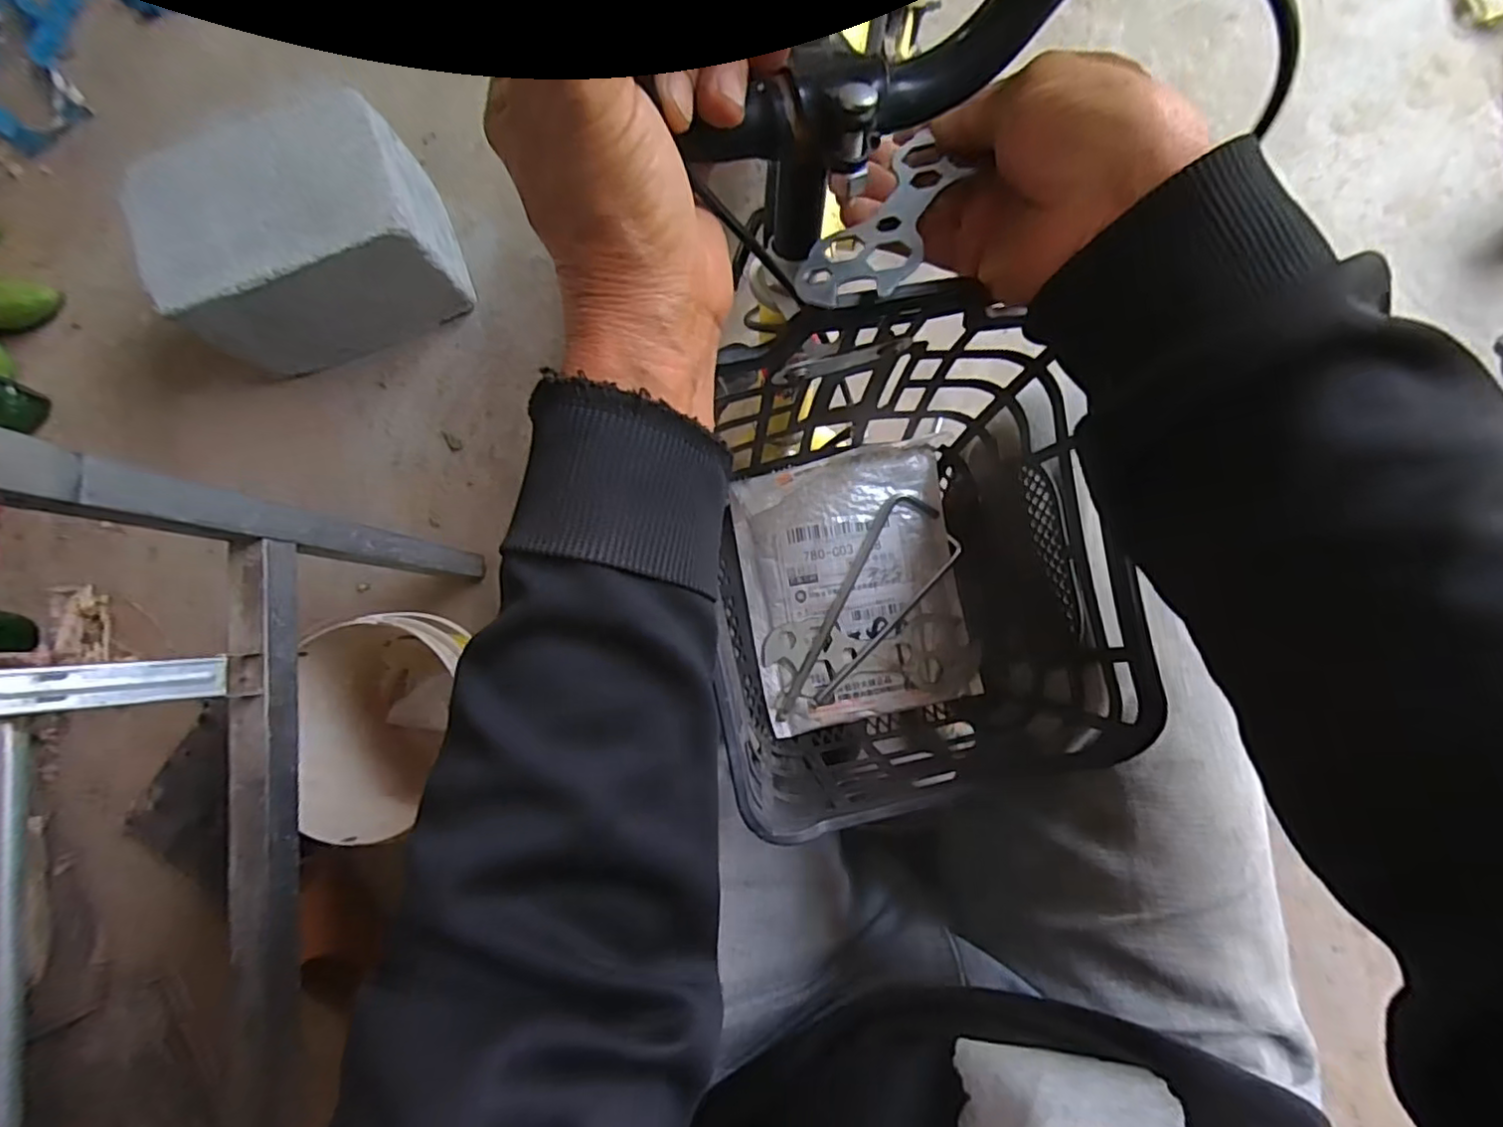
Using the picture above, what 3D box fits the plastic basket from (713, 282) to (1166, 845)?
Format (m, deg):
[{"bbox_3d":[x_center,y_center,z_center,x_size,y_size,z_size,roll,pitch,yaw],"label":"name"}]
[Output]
[{"bbox_3d":[0.074,0.005,0.321,0.175,0.140,0.197,-8,82,1],"label":"plastic basket"}]

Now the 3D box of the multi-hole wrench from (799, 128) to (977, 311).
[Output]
[{"bbox_3d":[0.058,-0.138,0.256,0.040,0.005,0.106,26,69,27],"label":"multi-hole wrench"}]

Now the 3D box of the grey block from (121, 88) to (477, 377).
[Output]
[{"bbox_3d":[-0.504,-0.361,0.752,0.272,0.205,0.158,-23,82,-1],"label":"grey block"}]

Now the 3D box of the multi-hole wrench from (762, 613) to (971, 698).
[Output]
[{"bbox_3d":[0.069,0.053,0.378,0.121,0.004,0.043,-2,81,-5],"label":"multi-hole wrench"}]

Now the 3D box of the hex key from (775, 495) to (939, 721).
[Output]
[{"bbox_3d":[0.057,0.024,0.378,0.027,0.007,0.153,34,85,6],"label":"hex key"}]

